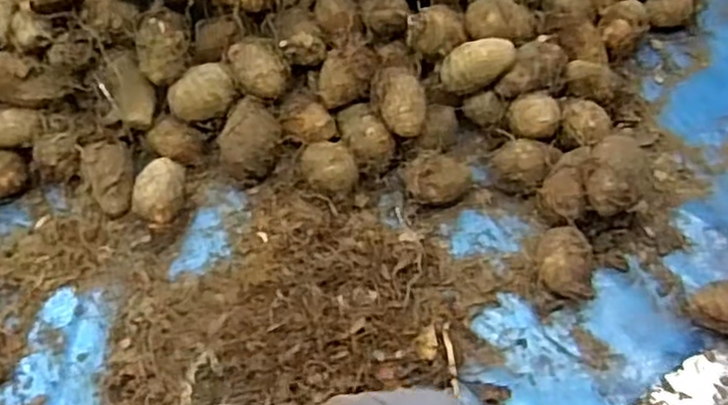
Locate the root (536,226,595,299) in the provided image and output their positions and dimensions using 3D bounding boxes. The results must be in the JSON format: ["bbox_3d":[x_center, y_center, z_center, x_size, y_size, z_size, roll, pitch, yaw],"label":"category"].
[{"bbox_3d":[0.134,0.040,0.472,0.033,0.031,0.050,1,62,2],"label":"root"}]

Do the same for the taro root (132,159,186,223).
[{"bbox_3d":[-0.143,-0.007,0.502,0.032,0.028,0.046,12,63,8],"label":"taro root"}]

